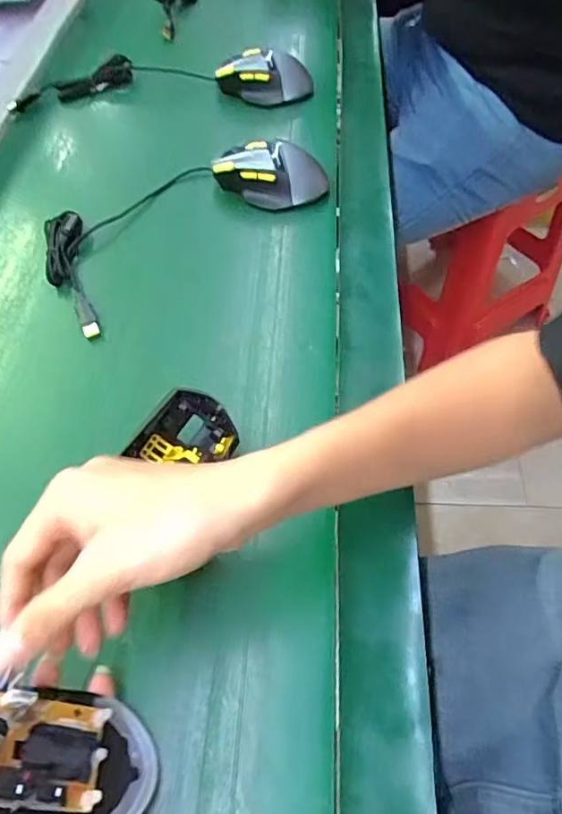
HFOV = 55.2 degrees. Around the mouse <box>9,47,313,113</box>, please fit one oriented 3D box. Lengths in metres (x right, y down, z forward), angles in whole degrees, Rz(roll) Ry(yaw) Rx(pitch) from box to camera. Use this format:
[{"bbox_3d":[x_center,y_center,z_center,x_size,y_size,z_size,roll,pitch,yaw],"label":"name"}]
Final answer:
[{"bbox_3d":[-0.143,-0.391,0.644,0.353,0.061,0.064,-2,59,9],"label":"mouse"}]

